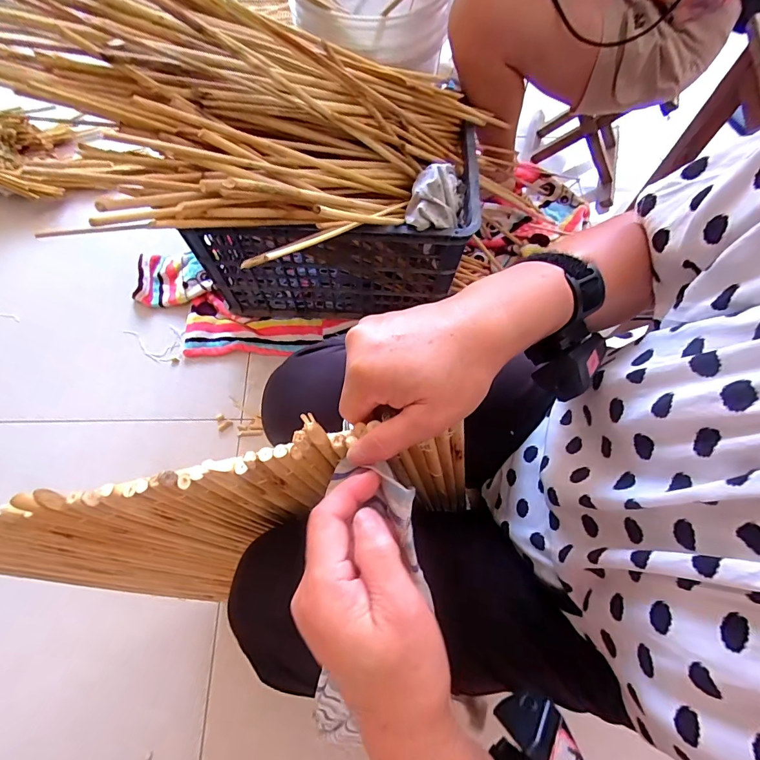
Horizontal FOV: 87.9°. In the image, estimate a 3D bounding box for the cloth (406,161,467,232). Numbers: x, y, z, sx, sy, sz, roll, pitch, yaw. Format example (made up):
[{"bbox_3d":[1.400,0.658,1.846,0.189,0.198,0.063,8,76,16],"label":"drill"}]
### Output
[{"bbox_3d":[0.090,-0.289,0.613,0.082,0.056,0.135,14,69,5],"label":"cloth"}]

